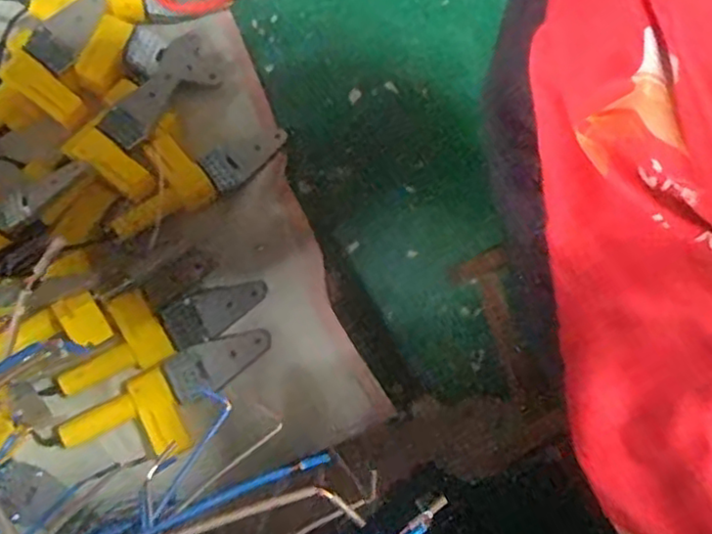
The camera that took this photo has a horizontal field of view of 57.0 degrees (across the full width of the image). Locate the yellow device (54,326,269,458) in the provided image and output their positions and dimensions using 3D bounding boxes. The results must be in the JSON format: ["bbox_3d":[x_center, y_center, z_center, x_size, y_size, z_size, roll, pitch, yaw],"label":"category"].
[{"bbox_3d":[-0.235,0.173,0.835,0.284,0.047,0.110,-27,75,-8],"label":"yellow device"}]

